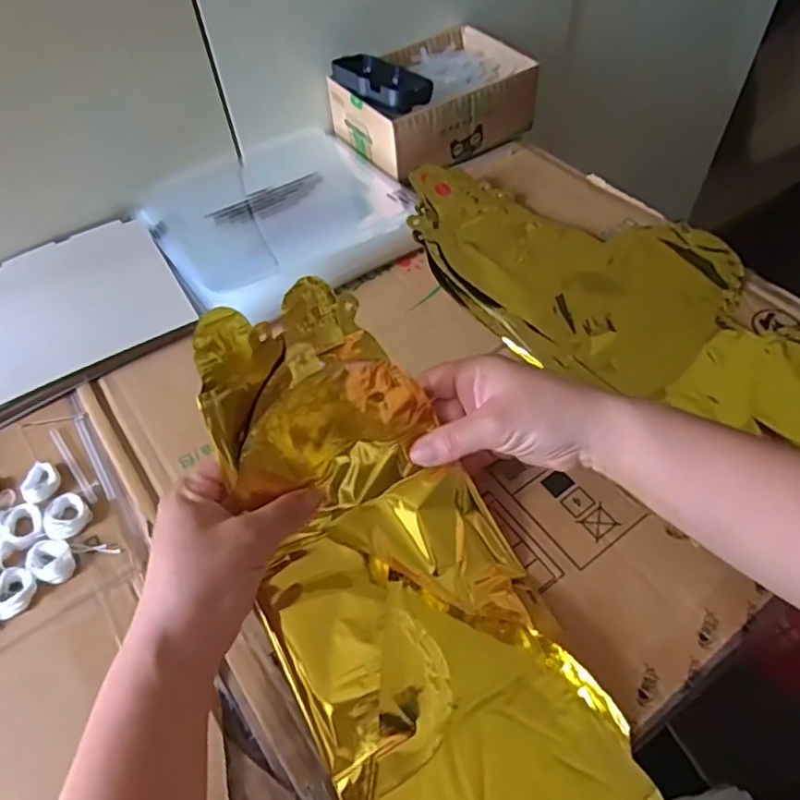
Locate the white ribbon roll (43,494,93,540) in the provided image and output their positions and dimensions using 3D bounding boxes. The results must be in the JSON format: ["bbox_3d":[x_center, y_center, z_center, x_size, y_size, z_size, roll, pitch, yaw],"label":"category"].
[{"bbox_3d":[-0.224,0.078,0.403,0.031,0.006,0.028,36,63,25],"label":"white ribbon roll"}]

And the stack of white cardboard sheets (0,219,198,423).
[{"bbox_3d":[-0.299,-0.078,0.515,0.204,0.013,0.175,-29,58,-18],"label":"stack of white cardboard sheets"}]

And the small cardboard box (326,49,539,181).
[{"bbox_3d":[0.039,-0.310,0.631,0.186,0.065,0.137,-31,58,-19],"label":"small cardboard box"}]

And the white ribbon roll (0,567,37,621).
[{"bbox_3d":[-0.243,0.120,0.375,0.026,0.008,0.030,22,58,18],"label":"white ribbon roll"}]

